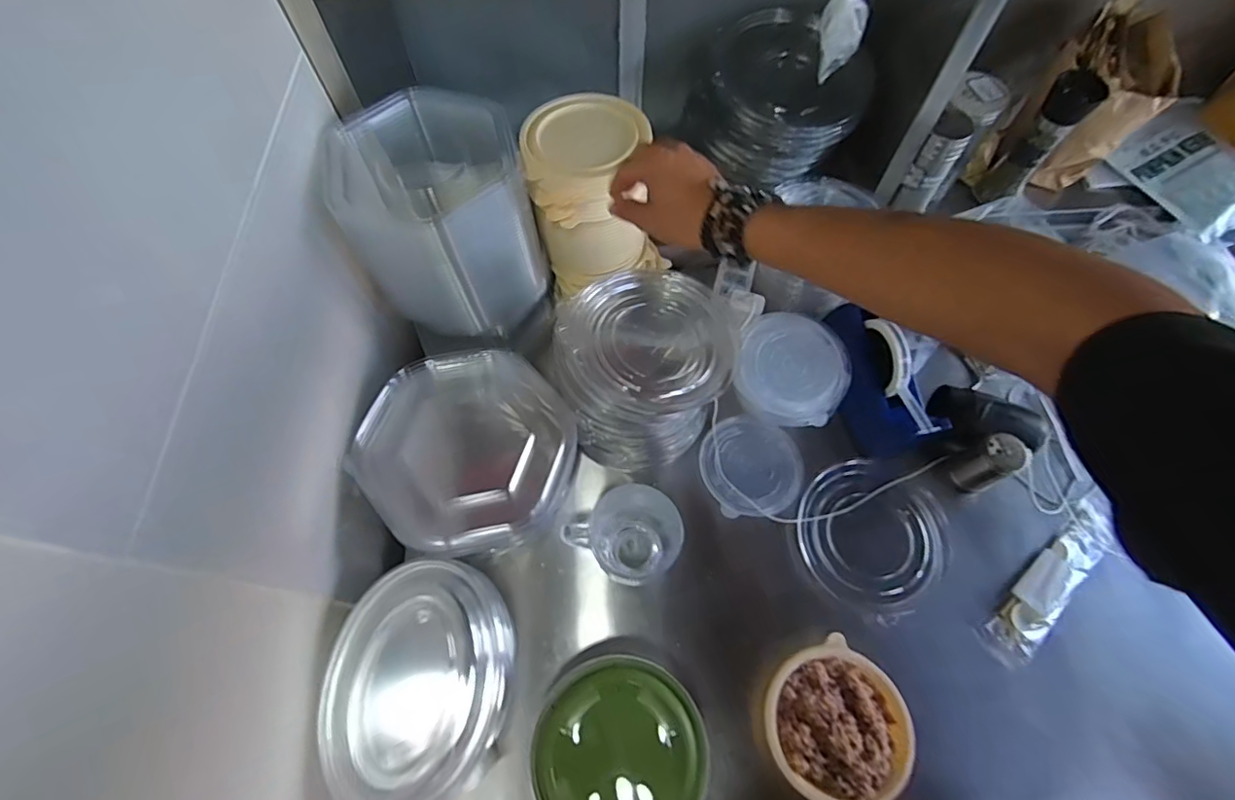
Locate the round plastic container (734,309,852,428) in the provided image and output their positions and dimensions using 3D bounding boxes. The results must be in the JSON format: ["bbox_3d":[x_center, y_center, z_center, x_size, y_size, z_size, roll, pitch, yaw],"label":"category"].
[{"bbox_3d":[0.223,-0.040,0.701,0.152,0.065,0.152,0,90,-7],"label":"round plastic container"}]

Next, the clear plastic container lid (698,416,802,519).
[{"bbox_3d":[0.178,0.089,0.723,0.131,0.053,0.120,0,67,0],"label":"clear plastic container lid"}]

